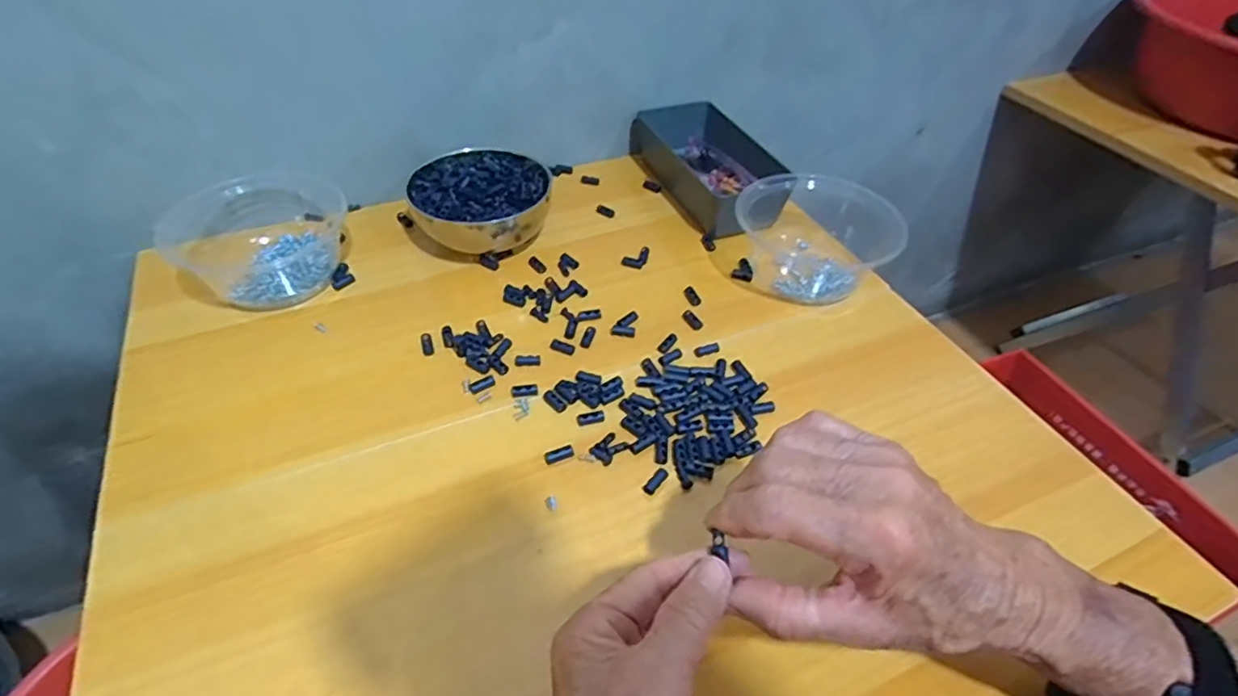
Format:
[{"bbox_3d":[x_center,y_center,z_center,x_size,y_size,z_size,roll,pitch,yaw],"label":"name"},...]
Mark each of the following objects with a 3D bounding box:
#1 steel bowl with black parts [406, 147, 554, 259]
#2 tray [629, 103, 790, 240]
[{"bbox_3d":[-0.125,-0.131,0.560,0.125,0.052,0.113,-14,48,-15],"label":"steel bowl with black parts"},{"bbox_3d":[0.093,-0.185,0.625,0.106,0.049,0.182,-14,48,-15],"label":"tray"}]

